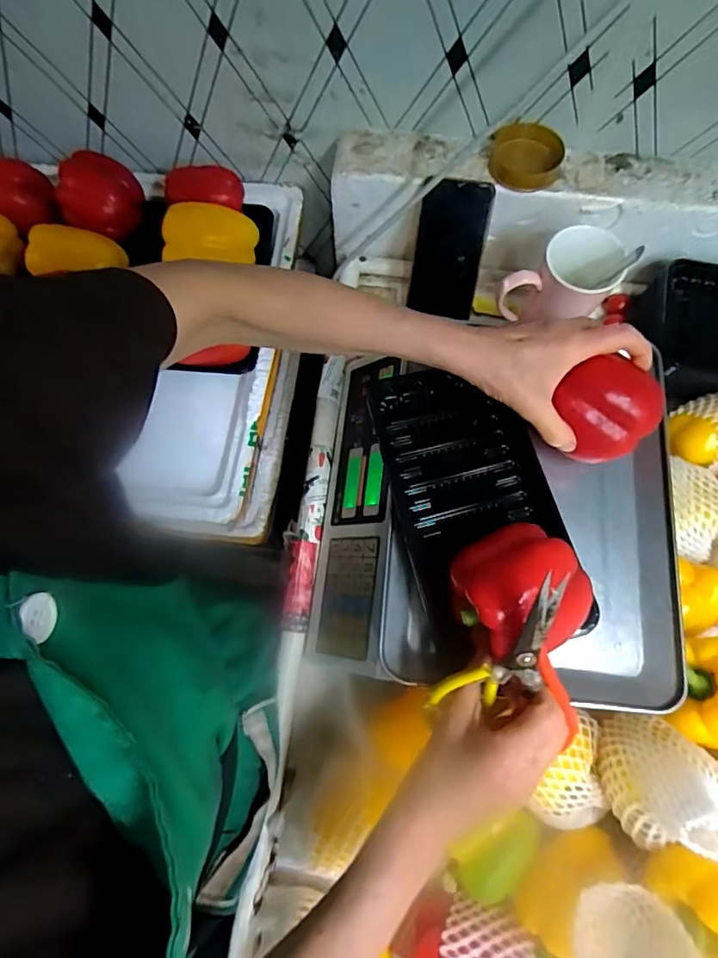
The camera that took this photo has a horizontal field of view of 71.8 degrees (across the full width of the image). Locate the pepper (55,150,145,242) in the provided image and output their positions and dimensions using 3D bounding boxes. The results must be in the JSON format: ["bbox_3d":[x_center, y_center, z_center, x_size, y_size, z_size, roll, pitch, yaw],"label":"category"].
[{"bbox_3d":[-0.296,-0.319,0.568,0.073,0.077,0.078,4,74,2],"label":"pepper"}]

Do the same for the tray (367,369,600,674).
[{"bbox_3d":[0.102,0.020,0.426,0.138,0.033,0.243,-15,74,-4],"label":"tray"}]

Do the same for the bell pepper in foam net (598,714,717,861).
[{"bbox_3d":[0.239,0.236,0.378,0.079,0.102,0.077,-27,76,-7],"label":"bell pepper in foam net"}]

